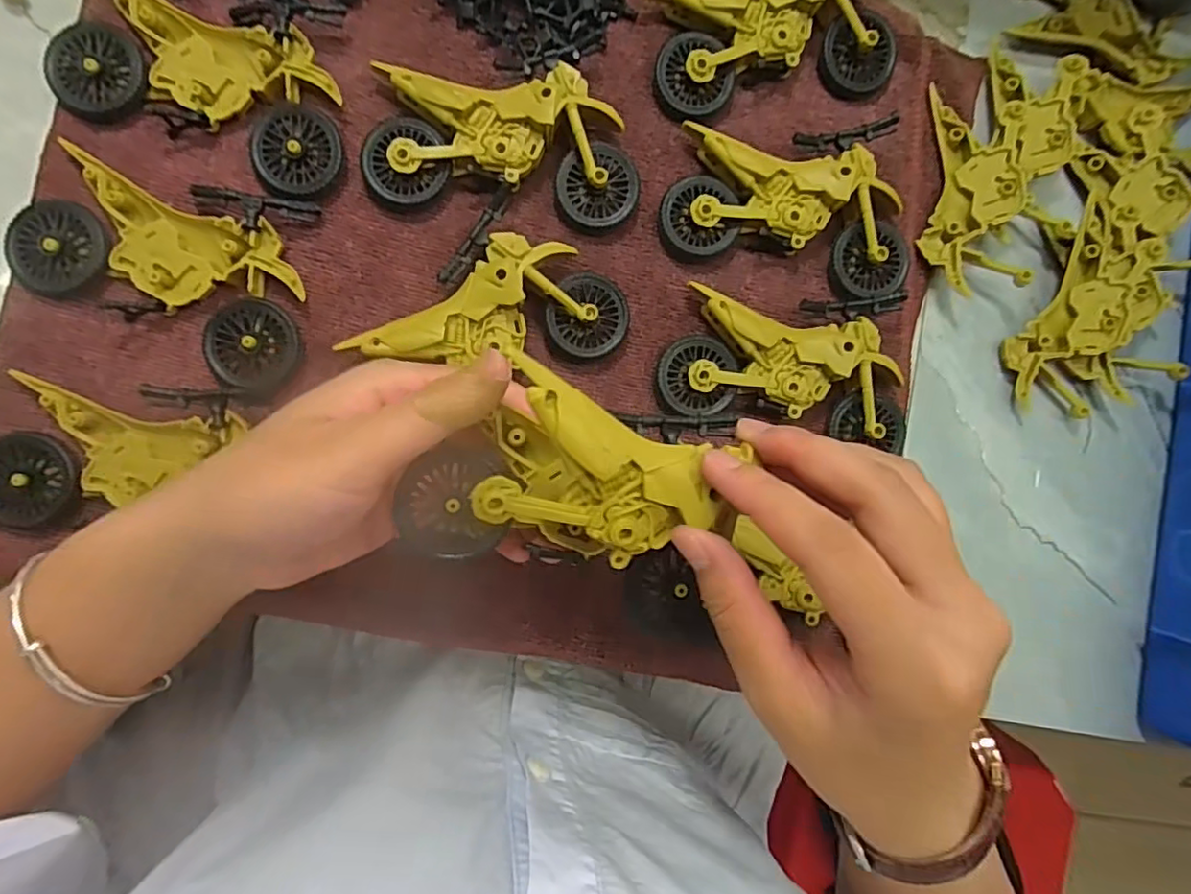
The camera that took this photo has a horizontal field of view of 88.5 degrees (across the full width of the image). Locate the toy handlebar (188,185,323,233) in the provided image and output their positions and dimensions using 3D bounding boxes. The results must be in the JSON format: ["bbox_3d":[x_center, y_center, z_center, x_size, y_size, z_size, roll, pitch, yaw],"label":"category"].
[{"bbox_3d":[-0.140,-0.096,0.253,0.046,0.014,0.015,4,89,-7],"label":"toy handlebar"}]

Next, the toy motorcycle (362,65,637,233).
[{"bbox_3d":[-0.038,-0.132,0.265,0.114,0.020,0.059,4,89,-7],"label":"toy motorcycle"}]

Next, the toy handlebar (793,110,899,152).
[{"bbox_3d":[0.115,-0.143,0.282,0.046,0.007,0.011,-10,90,5],"label":"toy handlebar"}]

